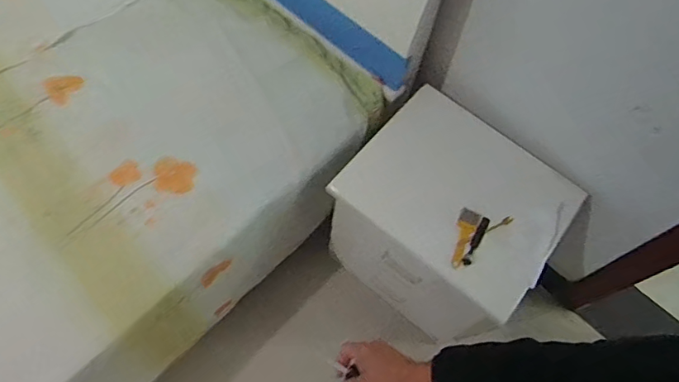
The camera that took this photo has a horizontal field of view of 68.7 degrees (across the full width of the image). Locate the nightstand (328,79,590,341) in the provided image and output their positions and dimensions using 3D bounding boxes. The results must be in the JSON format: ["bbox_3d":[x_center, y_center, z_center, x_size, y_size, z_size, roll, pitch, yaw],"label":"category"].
[{"bbox_3d":[0.265,0.100,1.287,0.468,0.475,0.422,40,67,14],"label":"nightstand"}]

